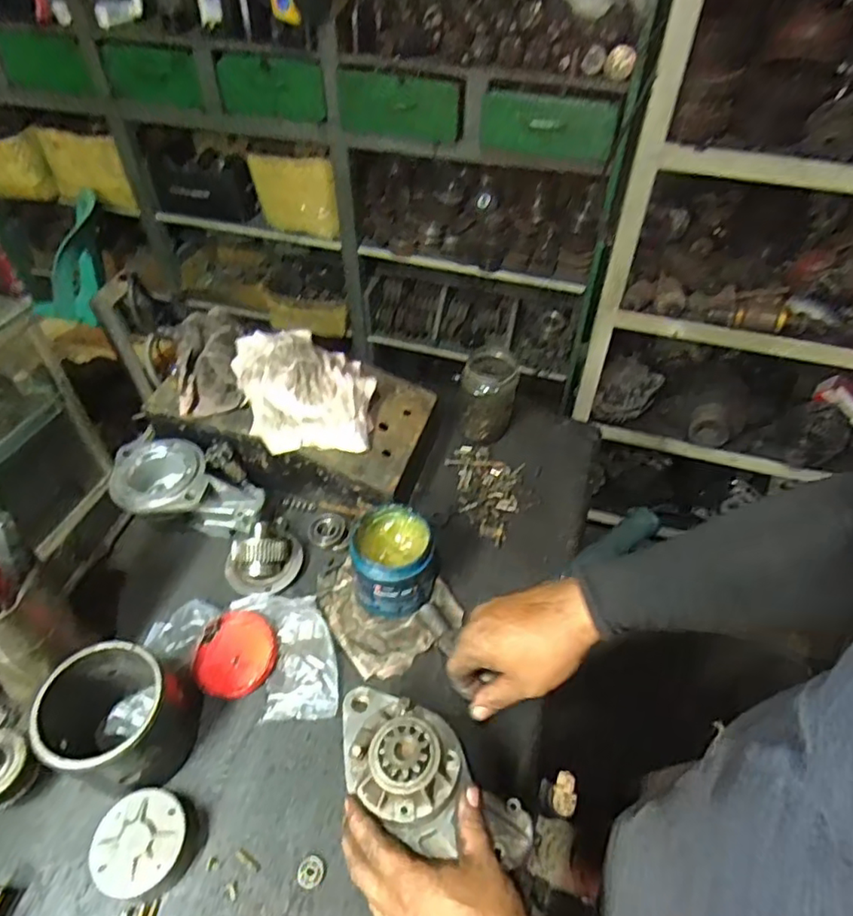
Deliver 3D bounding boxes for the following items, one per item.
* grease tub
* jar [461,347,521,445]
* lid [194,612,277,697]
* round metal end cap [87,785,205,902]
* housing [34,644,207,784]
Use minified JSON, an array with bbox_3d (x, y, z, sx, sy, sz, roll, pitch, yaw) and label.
[{"bbox_3d":[-0.036,0.121,0.676,0.083,0.102,0.089,0,48,0],"label":"grease tub"},{"bbox_3d":[0.088,-0.088,0.835,0.070,0.112,0.075,0,48,0],"label":"jar"},{"bbox_3d":[-0.207,0.213,0.652,0.081,0.019,0.090,10,49,8],"label":"lid"},{"bbox_3d":[-0.250,0.345,0.532,0.085,0.044,0.079,0,48,0],"label":"round metal end cap"},{"bbox_3d":[-0.293,0.238,0.565,0.125,0.112,0.116,0,48,0],"label":"housing"}]

